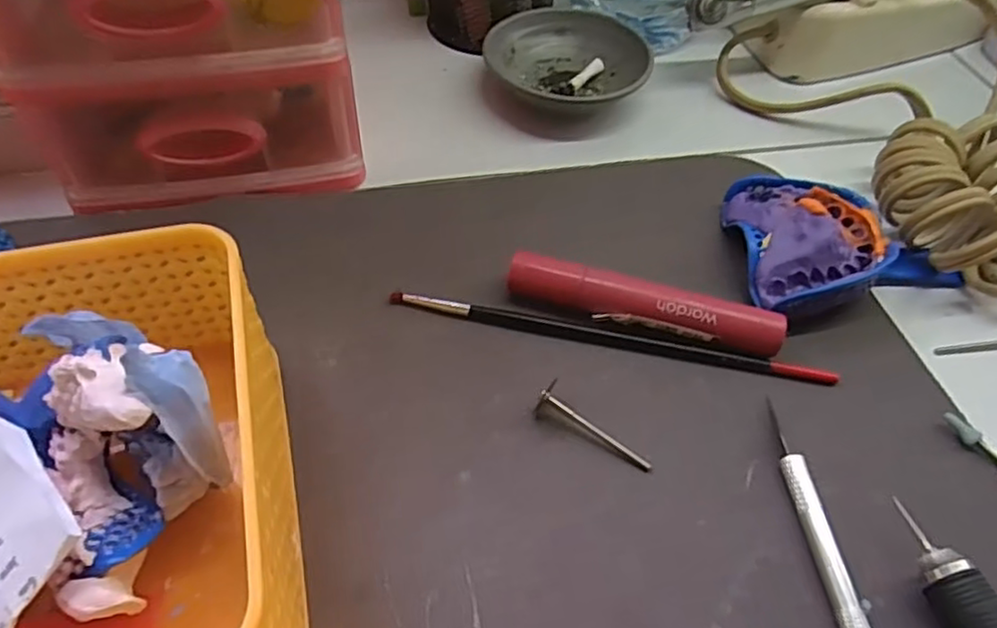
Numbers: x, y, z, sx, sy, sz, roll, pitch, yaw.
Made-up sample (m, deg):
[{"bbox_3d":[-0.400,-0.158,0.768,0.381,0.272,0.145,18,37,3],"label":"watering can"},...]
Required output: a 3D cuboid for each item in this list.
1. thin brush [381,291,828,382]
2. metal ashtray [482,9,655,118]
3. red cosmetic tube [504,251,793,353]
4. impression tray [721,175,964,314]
[{"bbox_3d":[0.042,0.007,0.253,0.170,0.005,0.007,10,51,6],"label":"thin brush"},{"bbox_3d":[0.040,-0.139,0.360,0.084,0.026,0.075,18,52,12],"label":"metal ashtray"},{"bbox_3d":[0.055,-0.002,0.253,0.104,0.016,0.014,14,51,9],"label":"red cosmetic tube"},{"bbox_3d":[0.145,-0.033,0.281,0.092,0.032,0.074,-6,51,-7],"label":"impression tray"}]

